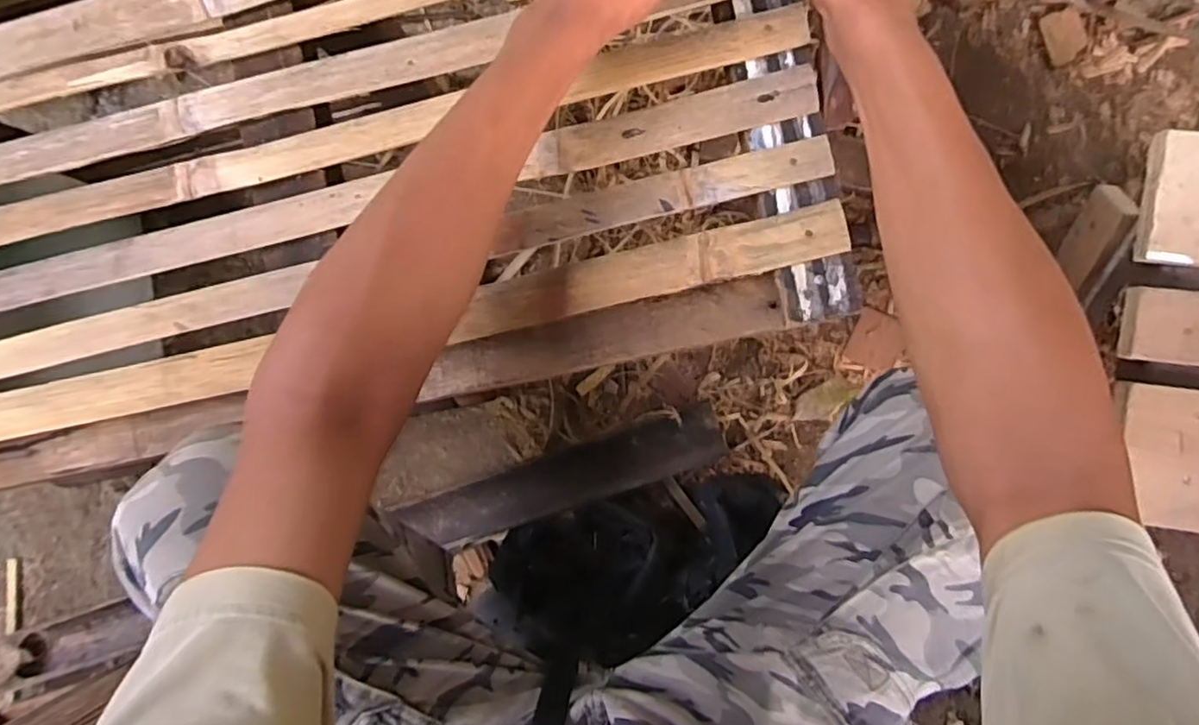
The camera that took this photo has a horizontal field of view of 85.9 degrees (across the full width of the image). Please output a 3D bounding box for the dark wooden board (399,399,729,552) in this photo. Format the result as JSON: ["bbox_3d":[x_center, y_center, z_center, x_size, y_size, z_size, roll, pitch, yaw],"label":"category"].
[{"bbox_3d":[-0.036,0.140,0.774,0.374,0.042,0.073,-20,89,5],"label":"dark wooden board"}]

